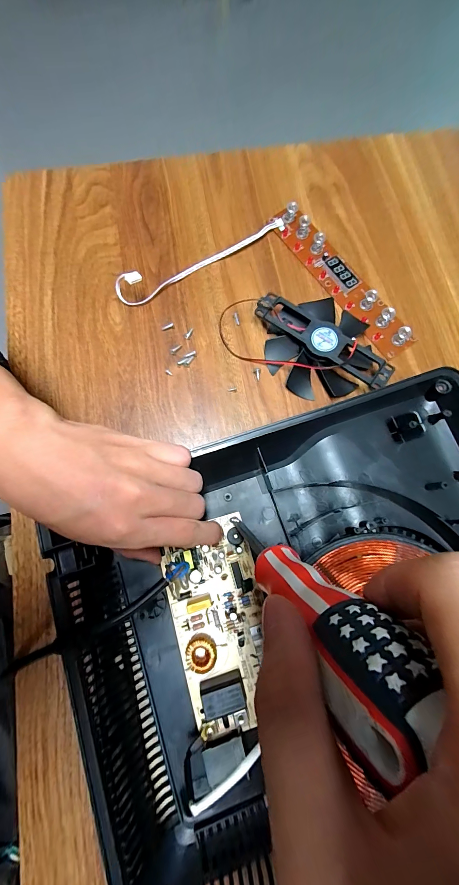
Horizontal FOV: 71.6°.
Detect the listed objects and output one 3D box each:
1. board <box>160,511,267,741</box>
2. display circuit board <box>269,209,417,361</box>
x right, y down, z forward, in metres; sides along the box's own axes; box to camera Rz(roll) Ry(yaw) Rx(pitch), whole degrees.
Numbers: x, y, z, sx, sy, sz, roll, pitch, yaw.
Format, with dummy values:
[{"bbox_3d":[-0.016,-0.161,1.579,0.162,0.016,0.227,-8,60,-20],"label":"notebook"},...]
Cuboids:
[{"bbox_3d":[-0.006,0.130,0.232,0.067,0.018,0.136,-15,76,-6],"label":"board"},{"bbox_3d":[0.116,-0.173,0.334,0.036,0.020,0.199,-35,79,-10],"label":"display circuit board"}]

